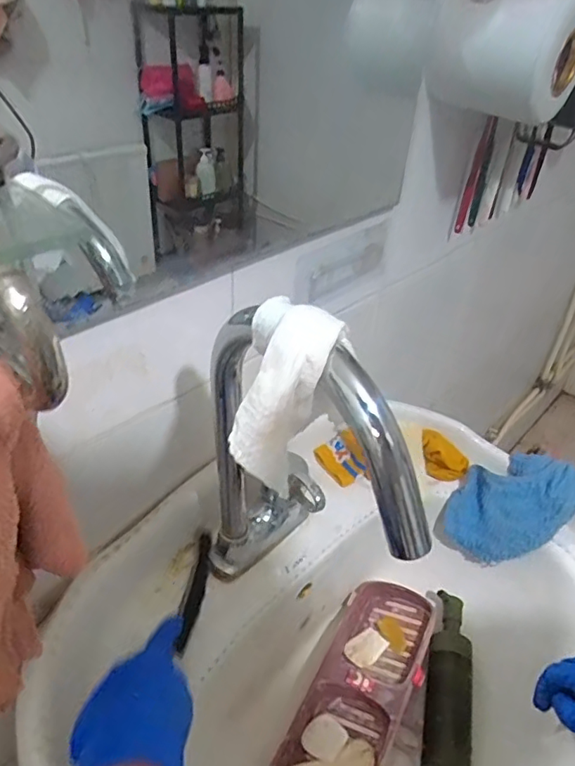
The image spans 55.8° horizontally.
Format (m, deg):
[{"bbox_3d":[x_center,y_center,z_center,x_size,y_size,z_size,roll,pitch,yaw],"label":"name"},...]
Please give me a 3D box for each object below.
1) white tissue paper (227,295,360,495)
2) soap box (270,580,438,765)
[{"bbox_3d":[-0.002,0.002,0.297,0.054,0.055,0.109,11,73,10],"label":"white tissue paper"},{"bbox_3d":[0.078,0.318,0.569,0.103,0.037,0.266,20,40,20],"label":"soap box"}]

